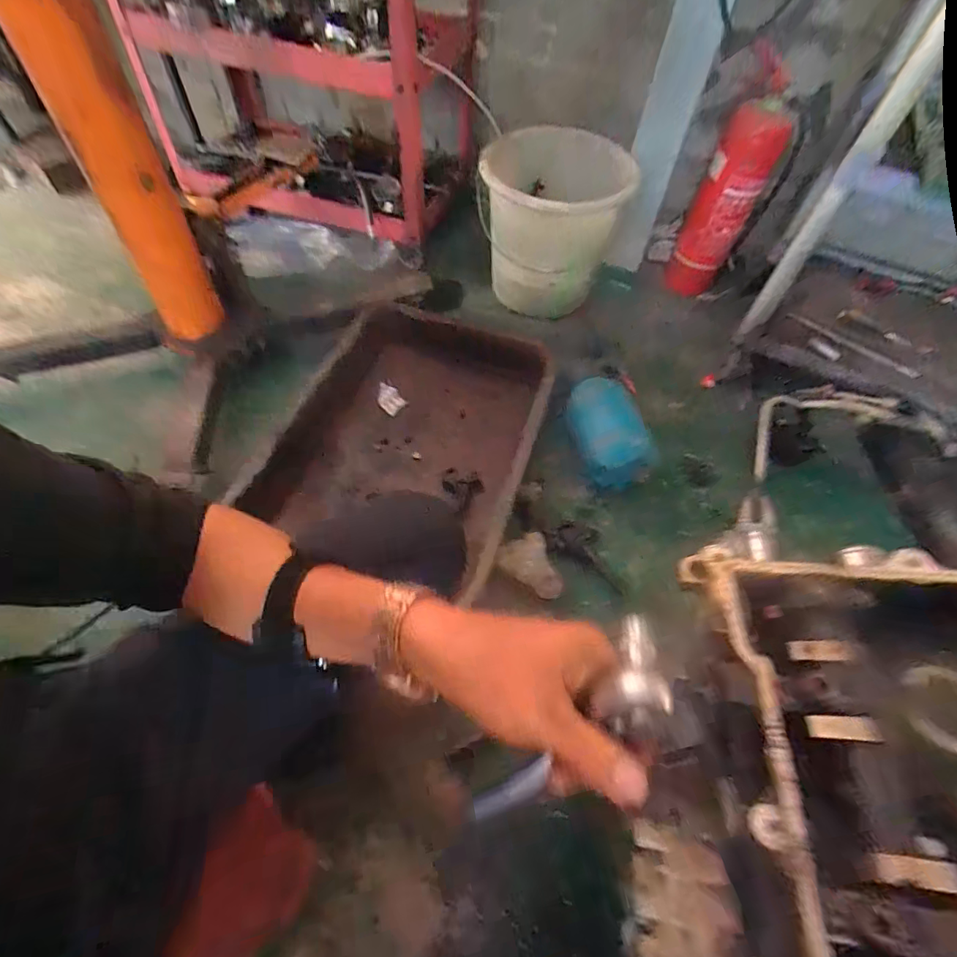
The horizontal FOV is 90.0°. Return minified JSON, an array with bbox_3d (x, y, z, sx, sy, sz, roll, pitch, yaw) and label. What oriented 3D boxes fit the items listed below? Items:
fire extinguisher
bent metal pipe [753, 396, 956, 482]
[{"bbox_3d":[0.577,-0.648,1.131,0.140,0.467,0.127,25,58,12],"label":"fire extinguisher"},{"bbox_3d":[0.730,-0.098,0.962,0.399,0.065,0.170,-5,57,-8],"label":"bent metal pipe"}]

